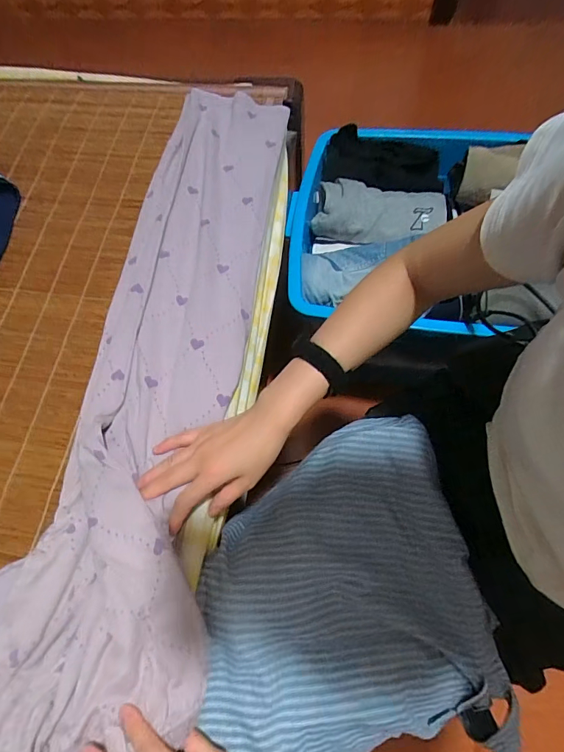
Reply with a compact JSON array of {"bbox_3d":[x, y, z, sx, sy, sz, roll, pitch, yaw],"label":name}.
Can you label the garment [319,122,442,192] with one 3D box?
[{"bbox_3d":[0.204,-0.414,0.817,0.235,0.063,0.090,8,66,-6],"label":"garment"}]

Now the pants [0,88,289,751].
[{"bbox_3d":[-0.132,-0.027,0.494,0.205,0.041,0.859,7,67,7],"label":"pants"}]

